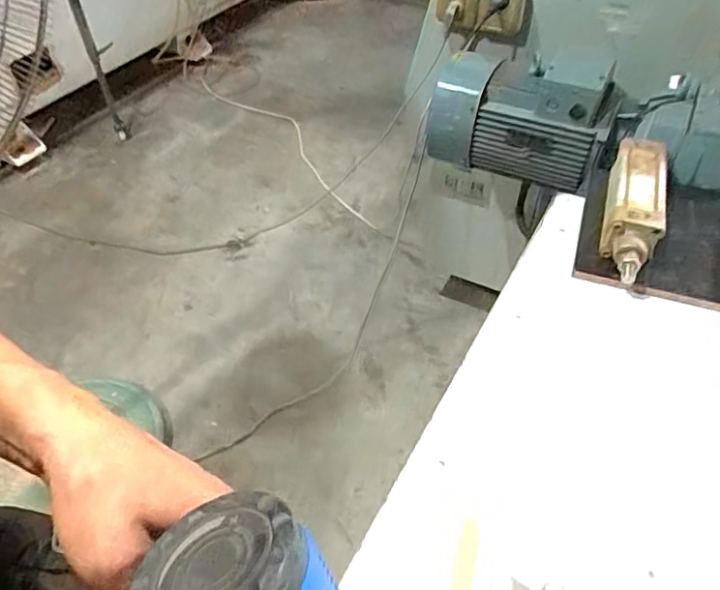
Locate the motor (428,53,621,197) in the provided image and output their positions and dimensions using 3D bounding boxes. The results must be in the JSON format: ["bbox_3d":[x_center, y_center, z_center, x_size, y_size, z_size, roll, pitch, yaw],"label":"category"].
[{"bbox_3d":[0.294,-0.338,1.030,0.306,0.200,0.213,16,49,15],"label":"motor"}]

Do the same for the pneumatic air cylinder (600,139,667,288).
[{"bbox_3d":[0.376,-0.114,0.774,0.070,0.090,0.271,15,49,14],"label":"pneumatic air cylinder"}]

